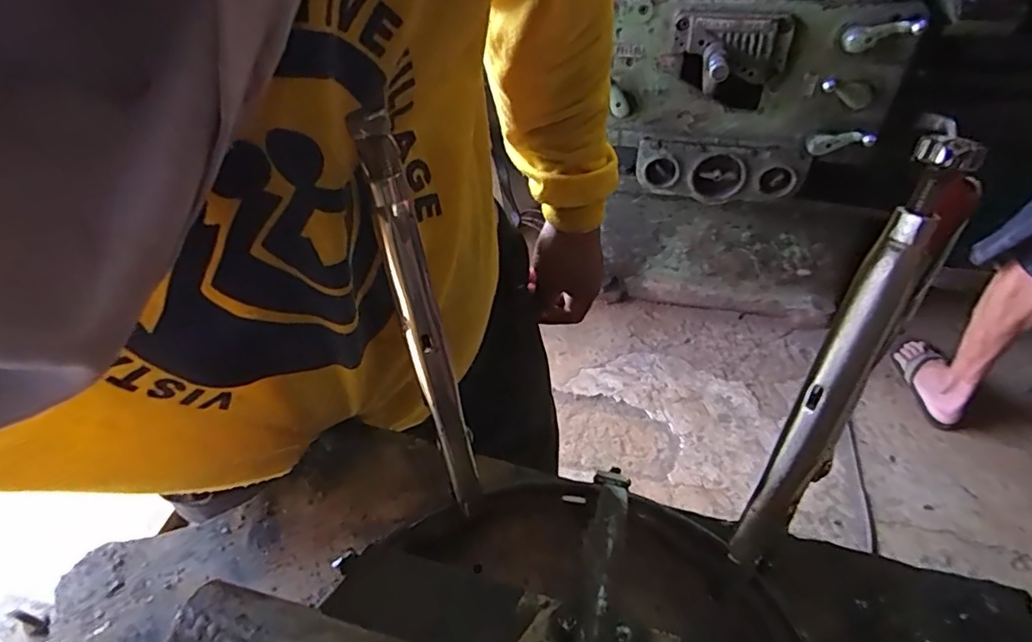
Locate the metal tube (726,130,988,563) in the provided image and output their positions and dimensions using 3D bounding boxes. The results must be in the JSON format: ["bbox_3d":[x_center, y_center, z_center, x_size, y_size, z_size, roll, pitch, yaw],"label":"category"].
[{"bbox_3d":[0.105,0.023,0.190,0.015,0.158,0.014,26,30,25],"label":"metal tube"}]

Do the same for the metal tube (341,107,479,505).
[{"bbox_3d":[-0.033,0.006,0.213,0.013,0.160,0.010,-17,25,-13],"label":"metal tube"}]

